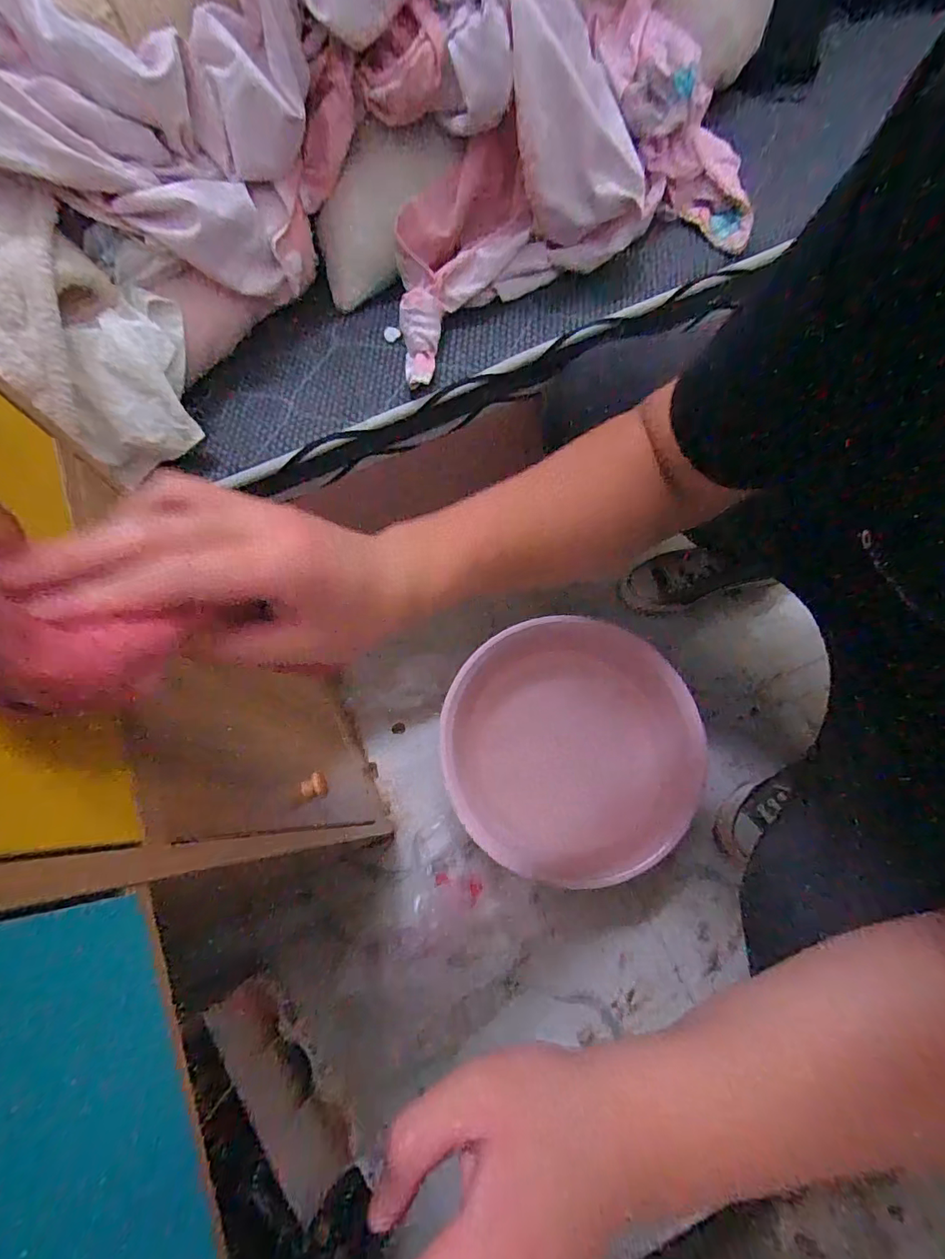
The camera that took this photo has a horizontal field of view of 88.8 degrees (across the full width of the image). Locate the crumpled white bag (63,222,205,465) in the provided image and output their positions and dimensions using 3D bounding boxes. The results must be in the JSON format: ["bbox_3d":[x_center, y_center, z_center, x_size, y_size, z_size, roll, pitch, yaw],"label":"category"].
[{"bbox_3d":[-0.325,-0.270,0.461,0.083,0.069,0.200,2,93,3],"label":"crumpled white bag"}]

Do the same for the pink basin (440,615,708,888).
[{"bbox_3d":[0.163,0.168,0.753,0.399,0.091,0.393,-1,71,2],"label":"pink basin"}]

